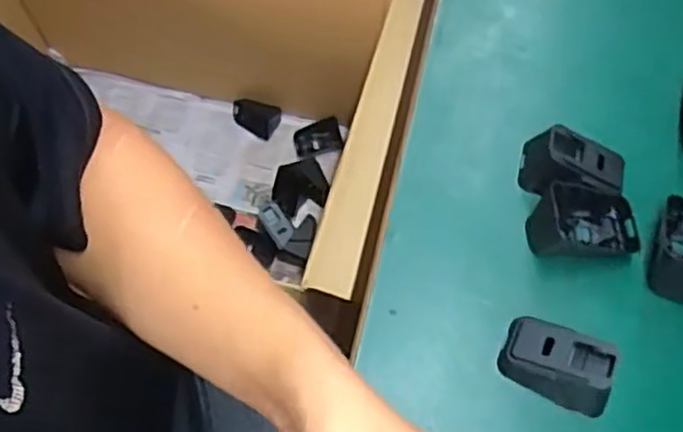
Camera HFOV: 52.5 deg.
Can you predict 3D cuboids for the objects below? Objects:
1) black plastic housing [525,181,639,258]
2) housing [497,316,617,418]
[{"bbox_3d":[0.164,0.006,0.465,0.075,0.035,0.049,1,64,0],"label":"black plastic housing"},{"bbox_3d":[0.134,0.091,0.427,0.066,0.040,0.038,26,67,12],"label":"housing"}]

